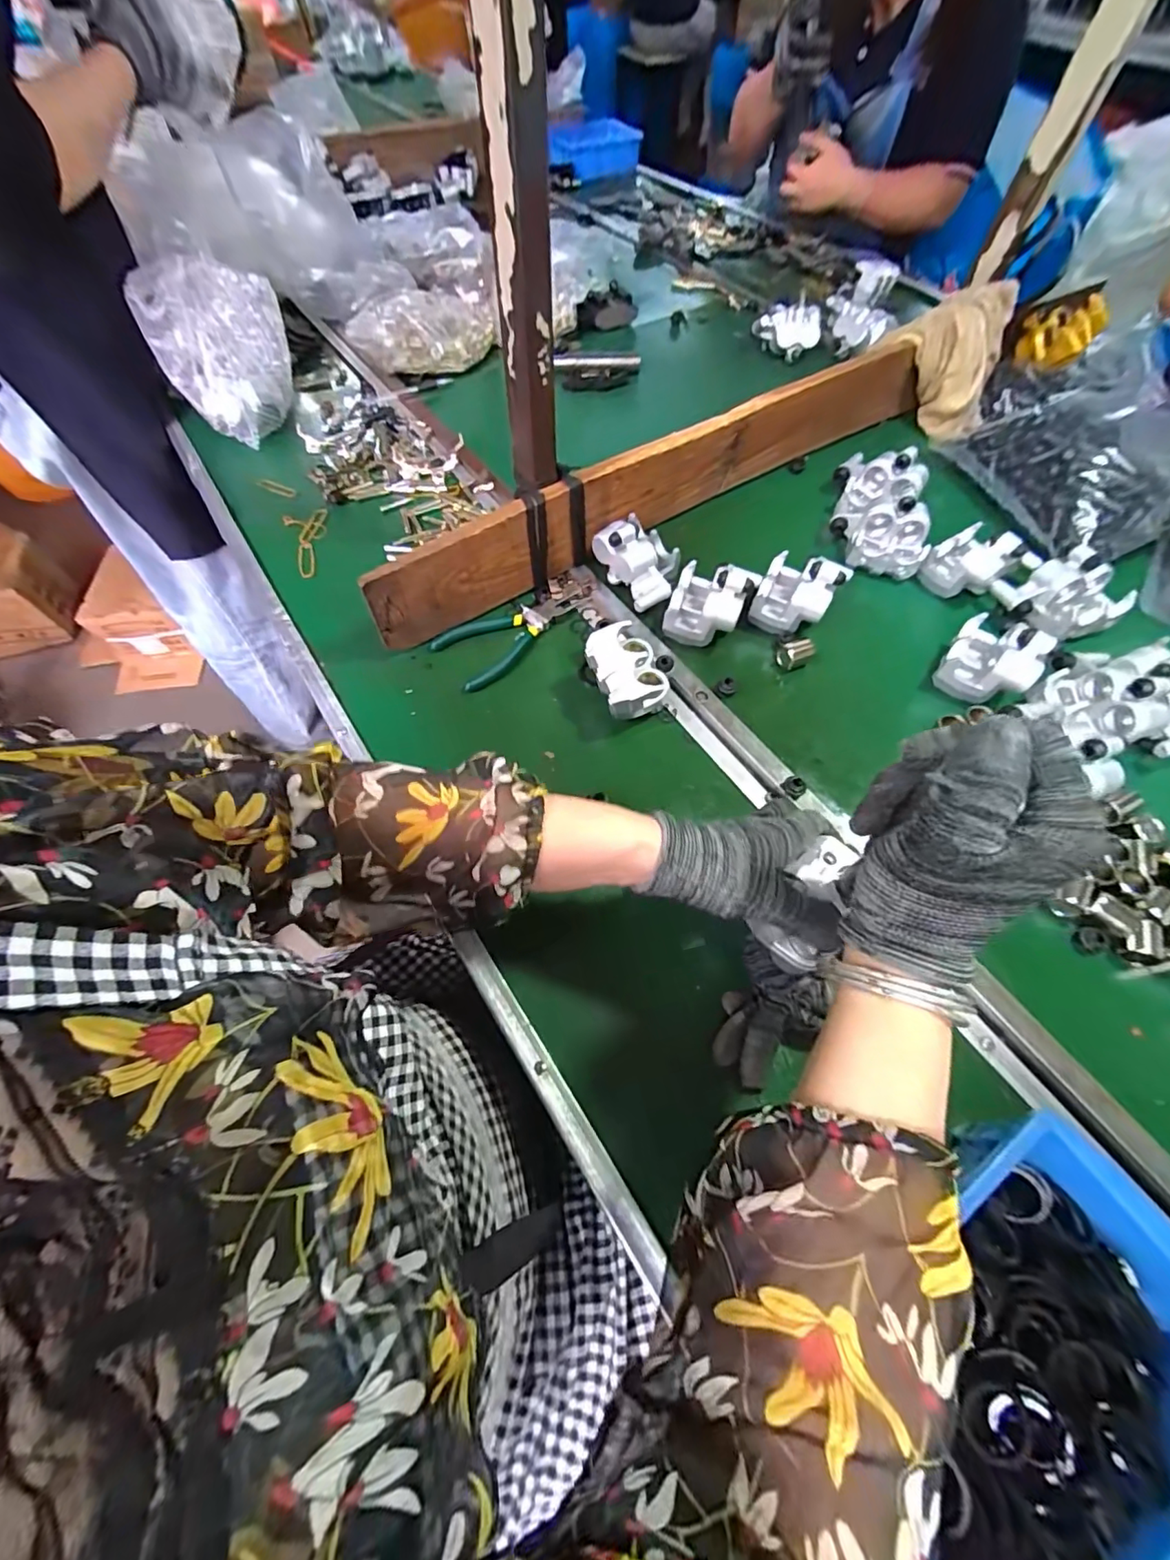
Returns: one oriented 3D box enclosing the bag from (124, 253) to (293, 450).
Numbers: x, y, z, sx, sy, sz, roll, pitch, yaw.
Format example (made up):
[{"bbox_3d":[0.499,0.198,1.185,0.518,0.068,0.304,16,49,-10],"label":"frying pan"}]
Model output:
[{"bbox_3d":[-0.447,-0.524,0.660,0.111,0.150,0.133,9,64,6],"label":"bag"}]

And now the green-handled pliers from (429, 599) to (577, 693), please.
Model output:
[{"bbox_3d":[-0.074,-0.147,0.531,0.145,0.012,0.070,-37,68,-16],"label":"green-handled pliers"}]

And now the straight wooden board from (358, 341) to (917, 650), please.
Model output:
[{"bbox_3d":[0.114,-0.329,0.581,0.734,0.101,0.017,-34,67,-15],"label":"straight wooden board"}]

